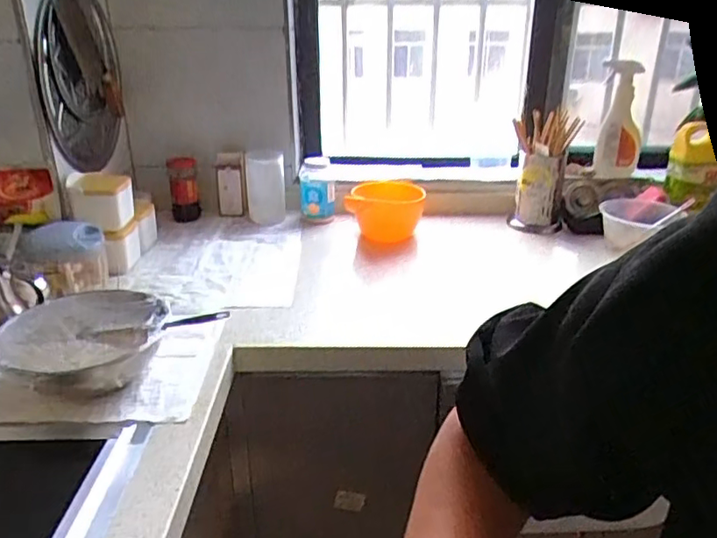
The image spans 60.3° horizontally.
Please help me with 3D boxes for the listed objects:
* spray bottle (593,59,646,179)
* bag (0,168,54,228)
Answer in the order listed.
[{"bbox_3d":[0.616,-0.351,1.446,0.102,0.250,0.095,11,26,22],"label":"spray bottle"},{"bbox_3d":[-0.573,-0.118,1.024,0.127,0.090,0.039,0,24,0],"label":"bag"}]

